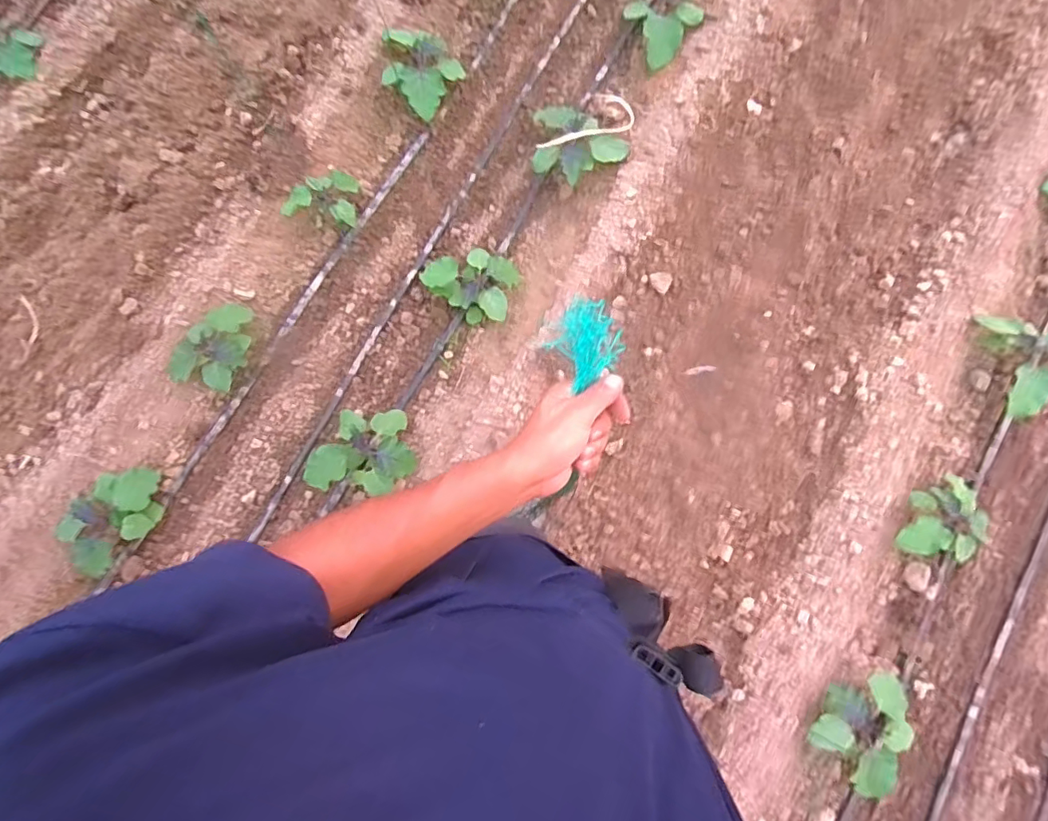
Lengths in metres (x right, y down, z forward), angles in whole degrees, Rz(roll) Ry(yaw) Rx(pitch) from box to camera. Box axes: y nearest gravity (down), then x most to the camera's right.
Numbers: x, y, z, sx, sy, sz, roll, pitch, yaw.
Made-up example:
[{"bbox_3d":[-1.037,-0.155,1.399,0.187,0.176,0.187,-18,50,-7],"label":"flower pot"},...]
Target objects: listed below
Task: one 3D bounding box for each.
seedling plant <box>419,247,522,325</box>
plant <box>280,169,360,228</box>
[{"bbox_3d":[-0.150,-0.357,1.556,0.250,0.139,0.186,23,81,5],"label":"seedling plant"},{"bbox_3d":[-0.597,-0.637,1.624,0.211,0.086,0.149,1,80,1],"label":"plant"}]

